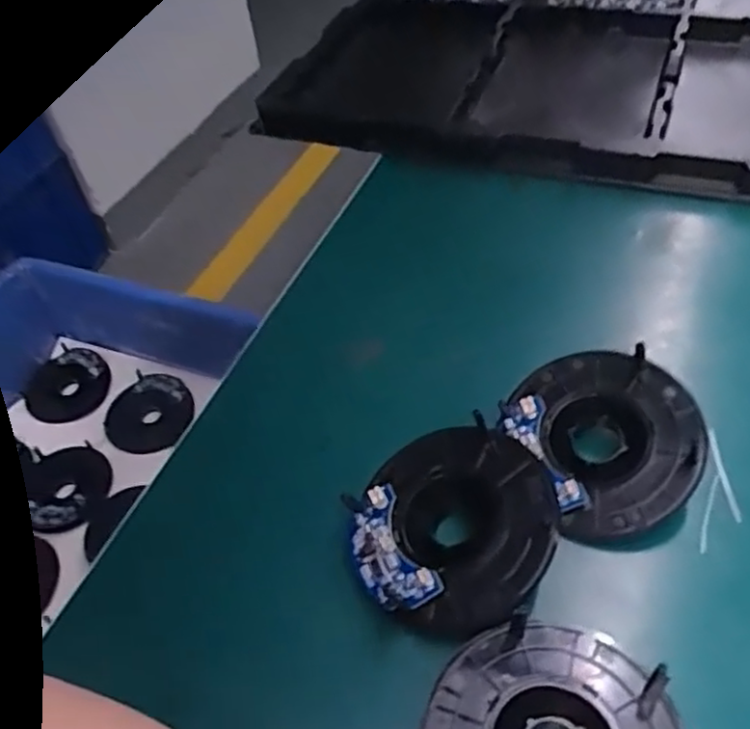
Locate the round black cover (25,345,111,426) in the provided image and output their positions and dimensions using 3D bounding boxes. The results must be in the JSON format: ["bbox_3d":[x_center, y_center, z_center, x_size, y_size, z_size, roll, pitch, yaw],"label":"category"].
[{"bbox_3d":[-0.384,0.028,0.866,0.094,0.022,0.100,0,71,-1],"label":"round black cover"}]

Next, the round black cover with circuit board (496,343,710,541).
[{"bbox_3d":[0.120,0.035,0.359,0.086,0.021,0.098,-32,61,6],"label":"round black cover with circuit board"}]

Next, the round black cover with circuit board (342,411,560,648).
[{"bbox_3d":[0.038,0.076,0.339,0.094,0.026,0.099,-4,49,4],"label":"round black cover with circuit board"}]

